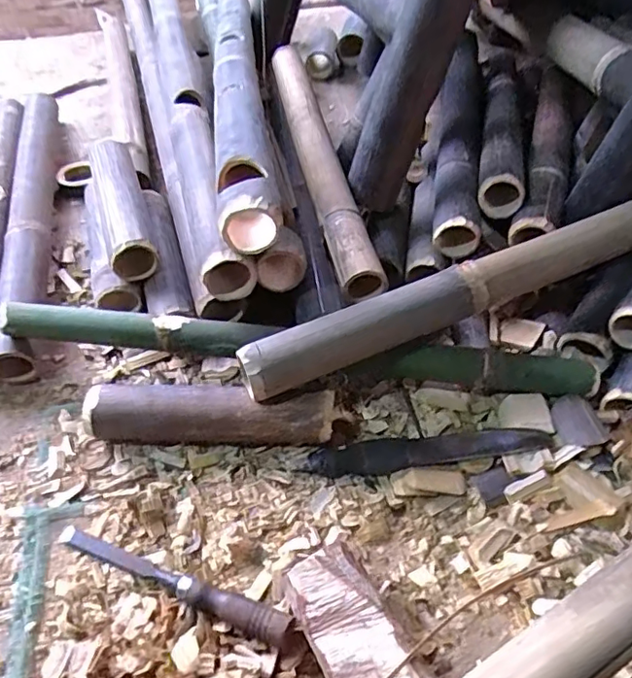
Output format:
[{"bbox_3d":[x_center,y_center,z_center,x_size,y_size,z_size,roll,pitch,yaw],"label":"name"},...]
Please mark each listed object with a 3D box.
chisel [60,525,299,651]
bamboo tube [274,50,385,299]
[{"bbox_3d":[-0.130,0.217,0.512,0.244,0.026,0.025,19,53,15],"label":"chisel"},{"bbox_3d":[-0.004,-0.278,0.822,0.057,0.053,0.581,-10,51,-8],"label":"bamboo tube"}]

